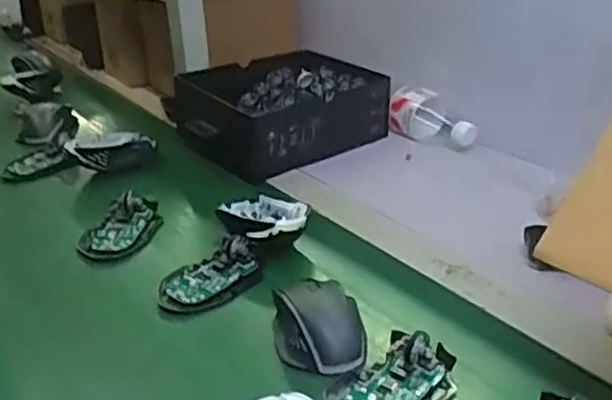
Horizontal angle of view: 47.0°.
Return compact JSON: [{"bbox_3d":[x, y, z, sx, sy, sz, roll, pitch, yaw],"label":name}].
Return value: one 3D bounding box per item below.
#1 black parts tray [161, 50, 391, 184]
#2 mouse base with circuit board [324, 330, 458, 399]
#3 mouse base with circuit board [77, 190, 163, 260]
[{"bbox_3d":[-0.035,-0.124,0.964,0.248,0.086,0.193,-21,32,-31],"label":"black parts tray"},{"bbox_3d":[0.065,0.138,0.534,0.109,0.029,0.073,-26,37,-37],"label":"mouse base with circuit board"},{"bbox_3d":[-0.197,0.026,0.773,0.061,0.030,0.114,11,30,24],"label":"mouse base with circuit board"}]

